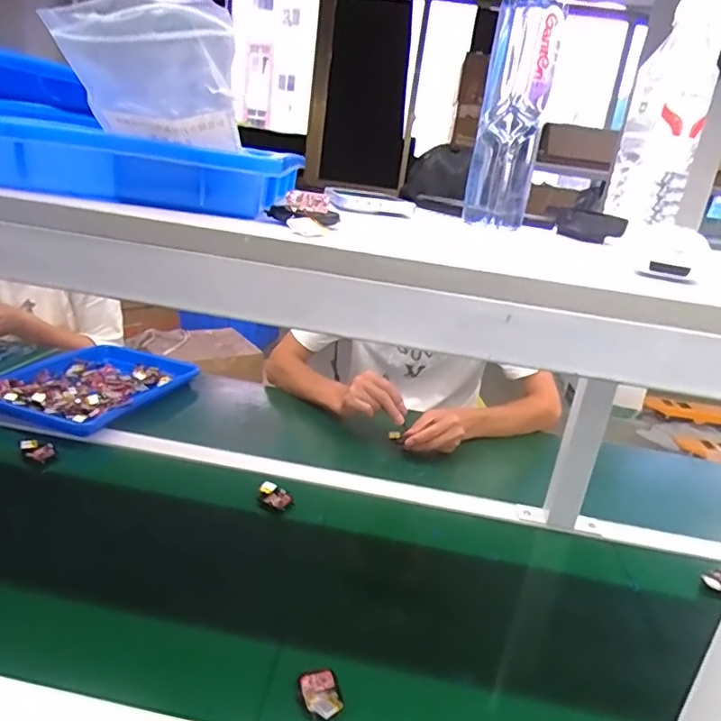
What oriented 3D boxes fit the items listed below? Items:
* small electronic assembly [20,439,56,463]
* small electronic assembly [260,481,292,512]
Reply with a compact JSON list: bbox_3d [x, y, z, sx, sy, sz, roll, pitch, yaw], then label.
[{"bbox_3d":[-0.488,0.133,0.860,0.037,0.017,0.054,-14,29,-42],"label":"small electronic assembly"},{"bbox_3d":[-0.122,0.190,0.808,0.048,0.015,0.029,24,26,36],"label":"small electronic assembly"}]

